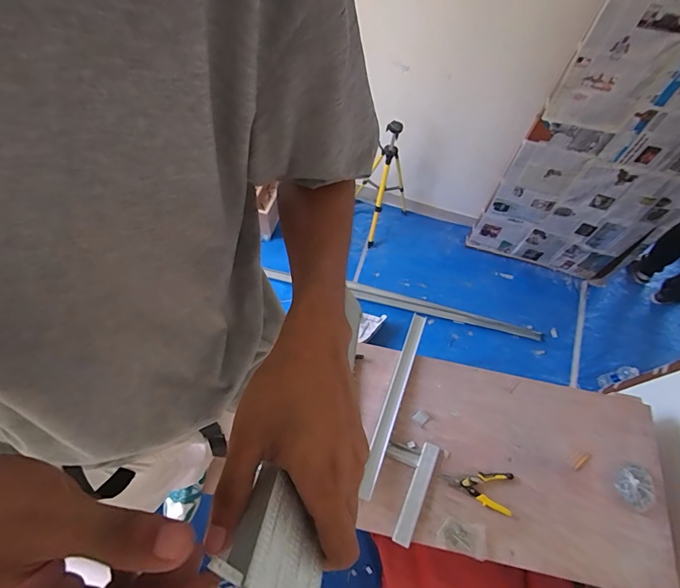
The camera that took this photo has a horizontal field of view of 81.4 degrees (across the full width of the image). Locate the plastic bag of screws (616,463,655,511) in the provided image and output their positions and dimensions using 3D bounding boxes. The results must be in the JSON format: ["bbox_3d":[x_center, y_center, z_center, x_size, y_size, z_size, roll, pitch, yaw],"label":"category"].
[{"bbox_3d":[0.984,0.642,1.310,0.120,0.051,0.134,-10,64,-8],"label":"plastic bag of screws"}]

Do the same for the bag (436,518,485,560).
[{"bbox_3d":[0.376,0.753,1.221,0.138,0.020,0.085,13,64,4],"label":"bag"}]

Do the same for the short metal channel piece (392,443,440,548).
[{"bbox_3d":[0.251,0.650,1.291,0.059,0.026,0.311,24,65,9],"label":"short metal channel piece"}]

